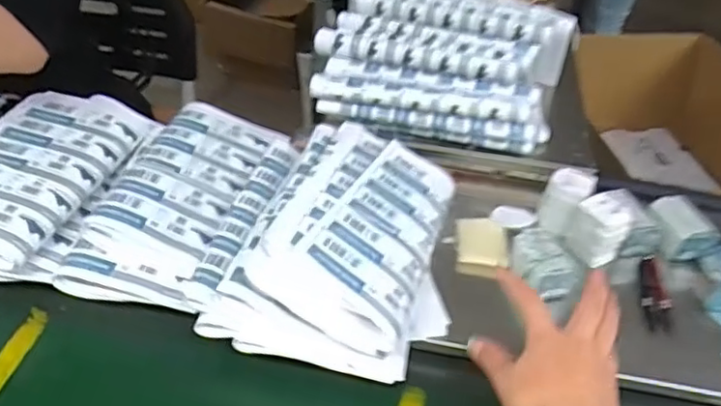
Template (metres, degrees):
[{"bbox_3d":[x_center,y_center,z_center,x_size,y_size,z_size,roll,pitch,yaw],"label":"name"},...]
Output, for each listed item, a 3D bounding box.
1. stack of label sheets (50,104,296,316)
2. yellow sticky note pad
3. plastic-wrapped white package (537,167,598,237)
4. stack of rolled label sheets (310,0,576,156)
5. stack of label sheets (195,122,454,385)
[{"bbox_3d":[-0.172,-0.007,0.654,0.175,0.049,0.282,10,38,9],"label":"stack of label sheets"},{"bbox_3d":[0.125,0.045,0.653,0.049,0.017,0.079,6,38,3],"label":"yellow sticky note pad"},{"bbox_3d":[0.217,0.001,0.676,0.046,0.057,0.056,21,41,21],"label":"plastic-wrapped white package"},{"bbox_3d":[0.104,-0.177,0.781,0.298,0.120,0.218,8,38,6],"label":"stack of rolled label sheets"},{"bbox_3d":[-0.010,0.024,0.603,0.195,0.095,0.262,9,38,8],"label":"stack of label sheets"}]

